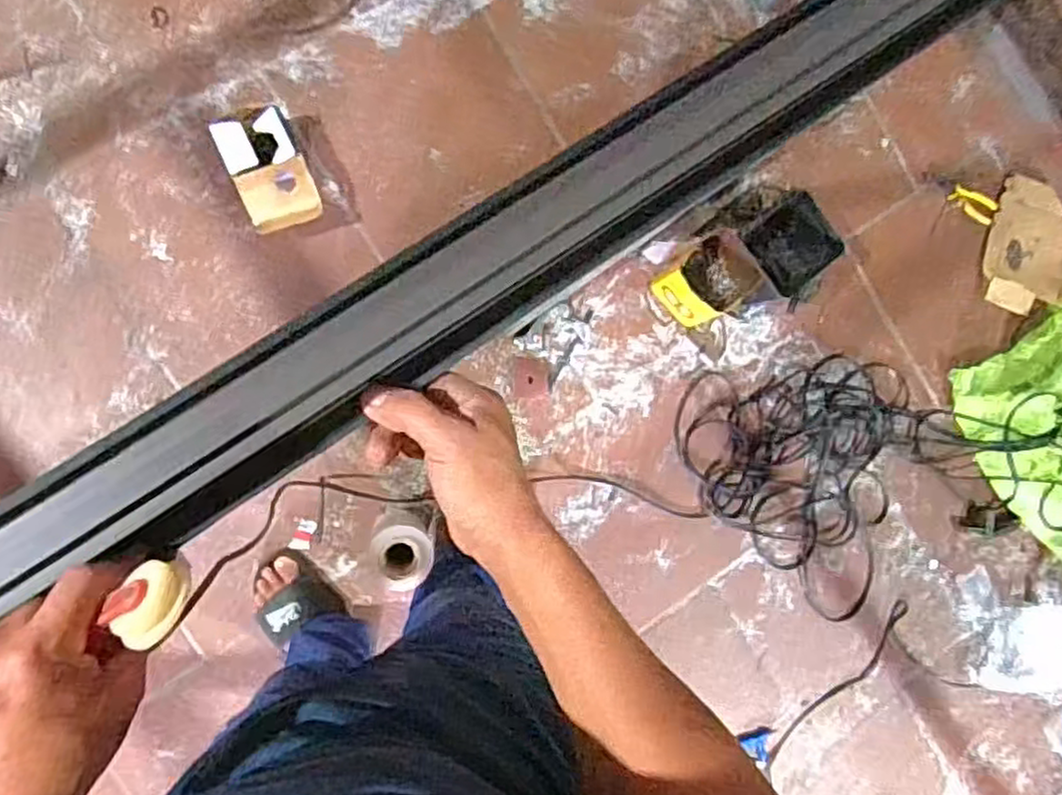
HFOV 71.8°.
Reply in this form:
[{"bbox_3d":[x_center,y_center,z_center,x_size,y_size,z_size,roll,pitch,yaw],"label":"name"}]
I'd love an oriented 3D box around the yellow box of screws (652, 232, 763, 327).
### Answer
[{"bbox_3d":[0.316,-0.206,1.331,0.144,0.123,0.132,-44,96,-9],"label":"yellow box of screws"}]

